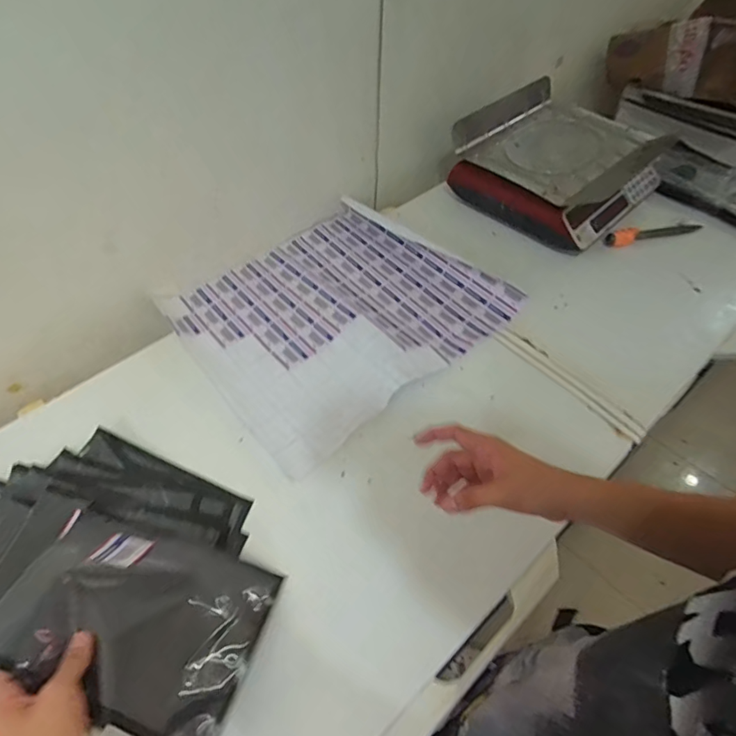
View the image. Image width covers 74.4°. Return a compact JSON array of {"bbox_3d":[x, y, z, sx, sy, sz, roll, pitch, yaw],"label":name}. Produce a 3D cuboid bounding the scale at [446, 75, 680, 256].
[{"bbox_3d":[0.406,-0.437,1.021,0.348,0.132,0.381,37,61,27],"label":"scale"}]

